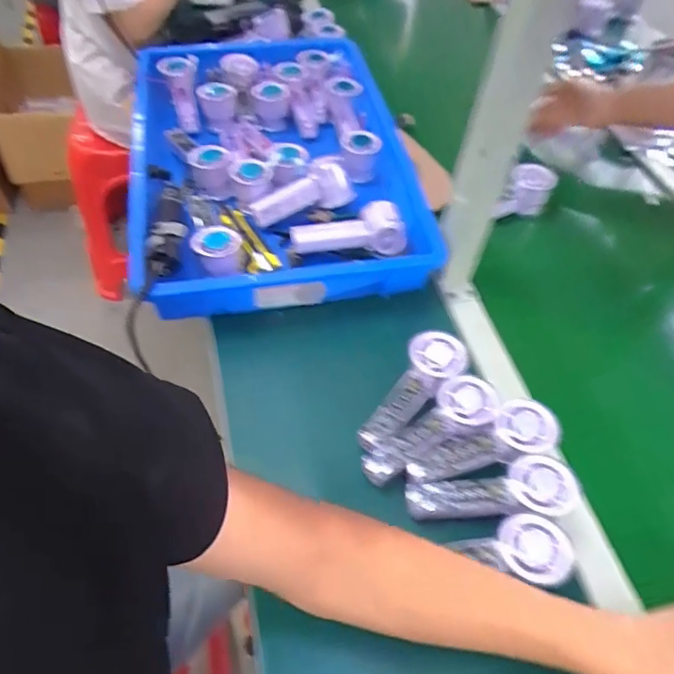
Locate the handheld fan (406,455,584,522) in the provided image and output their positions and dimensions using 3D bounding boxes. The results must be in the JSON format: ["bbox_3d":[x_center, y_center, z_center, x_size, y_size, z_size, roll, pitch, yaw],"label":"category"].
[{"bbox_3d":[0.142,0.145,0.492,0.150,0.028,0.051,-11,54,7],"label":"handheld fan"}]

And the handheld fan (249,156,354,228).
[{"bbox_3d":[-0.051,-0.200,0.742,0.143,0.048,0.057,-23,57,1],"label":"handheld fan"}]

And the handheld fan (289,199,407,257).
[{"bbox_3d":[0.015,-0.138,0.700,0.145,0.041,0.065,-6,53,9],"label":"handheld fan"}]

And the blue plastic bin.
[{"bbox_3d":[-0.100,-0.279,0.802,0.382,0.090,0.626,-8,55,-11],"label":"blue plastic bin"}]

